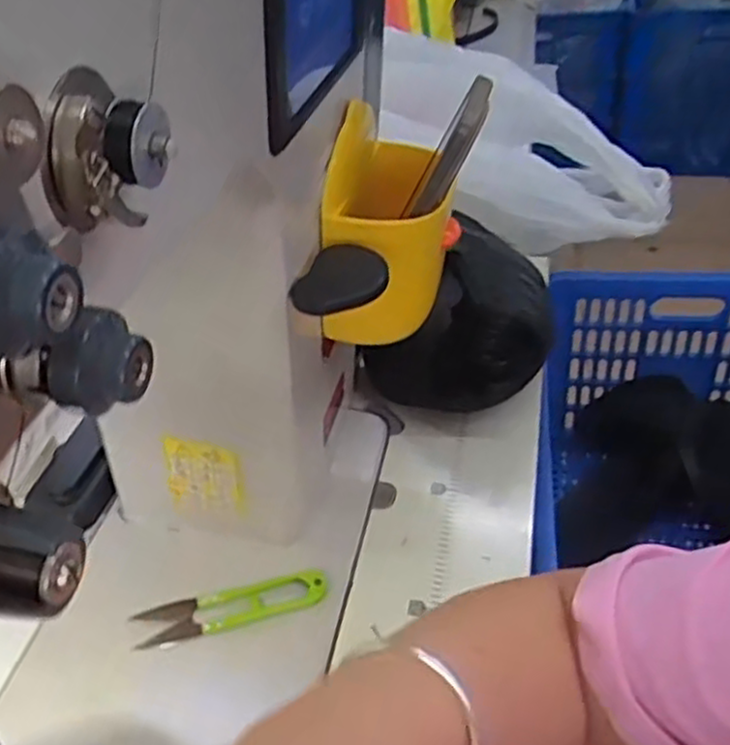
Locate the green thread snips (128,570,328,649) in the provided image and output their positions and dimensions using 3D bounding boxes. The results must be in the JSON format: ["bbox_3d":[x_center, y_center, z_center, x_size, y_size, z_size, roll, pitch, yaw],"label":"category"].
[{"bbox_3d":[-0.083,0.149,0.491,0.119,0.007,0.028,-13,40,-8],"label":"green thread snips"}]

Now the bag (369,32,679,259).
[{"bbox_3d":[0.146,-0.206,0.763,0.313,0.117,0.131,27,42,-10],"label":"bag"}]

